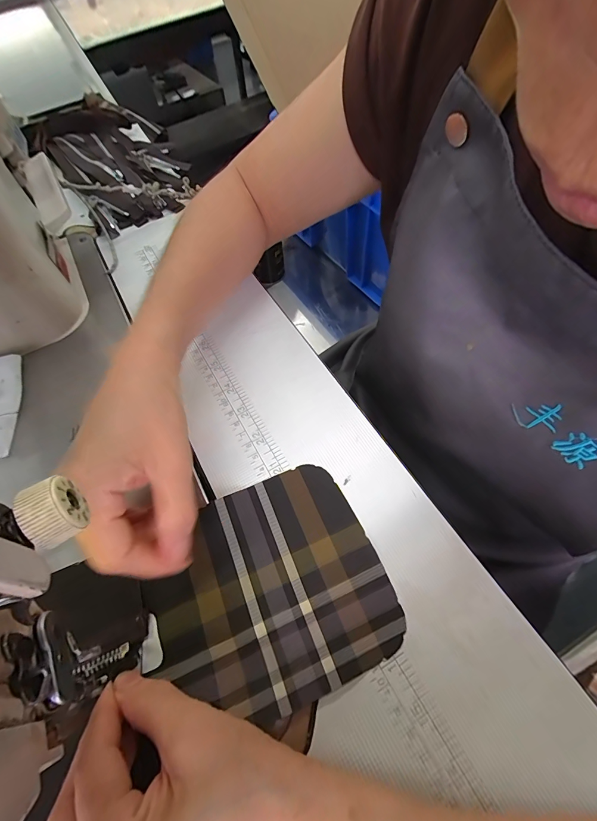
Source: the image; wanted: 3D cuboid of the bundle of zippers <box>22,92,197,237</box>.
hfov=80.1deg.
[{"bbox_3d":[-0.229,-0.313,0.439,0.147,0.046,0.270,-32,63,-14],"label":"bundle of zippers"}]

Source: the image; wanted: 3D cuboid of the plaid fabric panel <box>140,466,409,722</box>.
[{"bbox_3d":[-0.018,0.101,0.208,0.127,0.006,0.116,-20,61,-11],"label":"plaid fabric panel"}]

